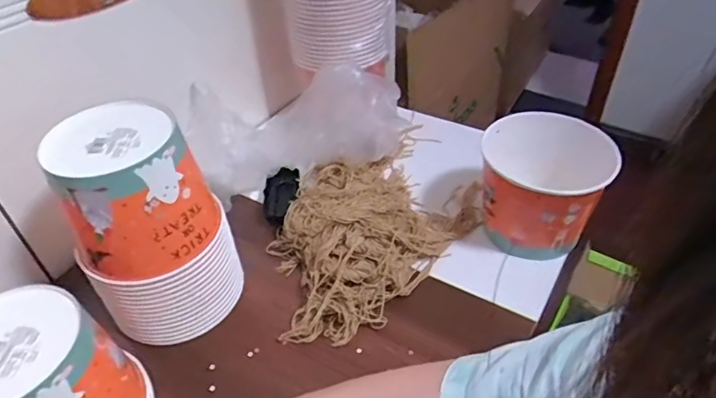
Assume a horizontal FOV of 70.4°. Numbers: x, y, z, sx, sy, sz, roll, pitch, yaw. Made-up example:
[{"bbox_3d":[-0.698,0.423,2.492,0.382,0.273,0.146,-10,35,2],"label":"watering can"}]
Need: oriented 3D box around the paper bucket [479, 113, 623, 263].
[{"bbox_3d":[0.241,-0.016,0.666,0.144,0.133,0.153,-2,42,2],"label":"paper bucket"}]

